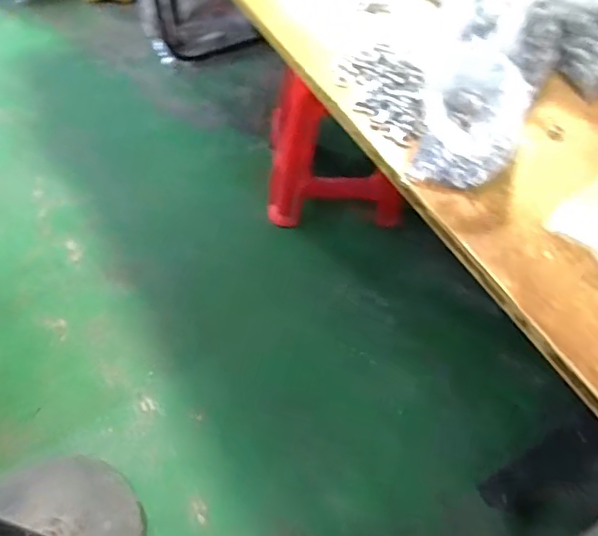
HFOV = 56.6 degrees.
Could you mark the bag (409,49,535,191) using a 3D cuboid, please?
[{"bbox_3d":[0.243,-0.218,0.782,0.129,0.100,0.179,10,56,4],"label":"bag"}]

